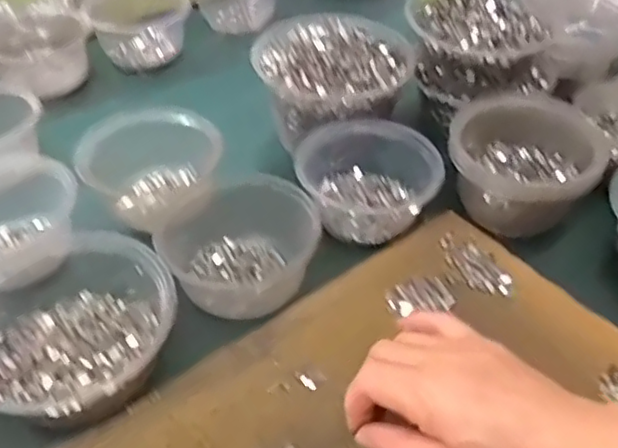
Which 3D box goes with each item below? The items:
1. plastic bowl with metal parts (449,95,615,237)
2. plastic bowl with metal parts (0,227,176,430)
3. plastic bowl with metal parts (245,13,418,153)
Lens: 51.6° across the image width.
[{"bbox_3d":[0.179,-0.050,0.525,0.107,0.075,0.109,0,44,0],"label":"plastic bowl with metal parts"},{"bbox_3d":[-0.157,0.068,0.414,0.132,0.052,0.127,-34,54,-31],"label":"plastic bowl with metal parts"},{"bbox_3d":[0.023,-0.136,0.602,0.141,0.076,0.136,0,44,0],"label":"plastic bowl with metal parts"}]

